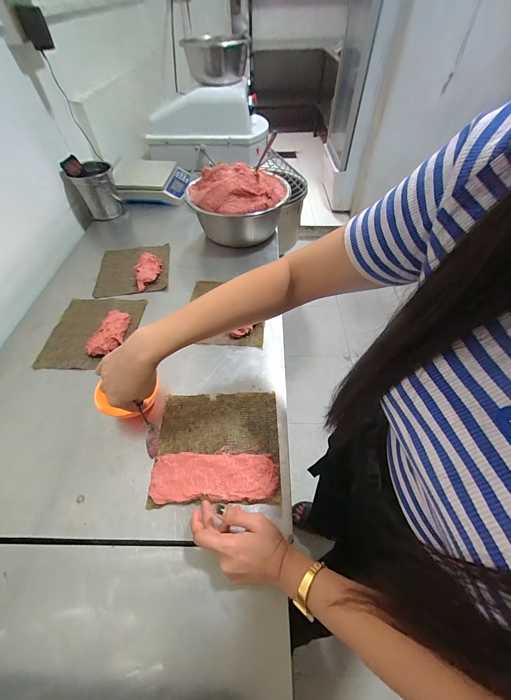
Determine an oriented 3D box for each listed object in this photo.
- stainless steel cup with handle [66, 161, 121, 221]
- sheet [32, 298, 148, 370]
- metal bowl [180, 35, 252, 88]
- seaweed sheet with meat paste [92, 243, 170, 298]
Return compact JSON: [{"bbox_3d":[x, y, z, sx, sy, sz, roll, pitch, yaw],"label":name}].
[{"bbox_3d":[-0.498,-0.504,0.891,0.110,0.133,0.124,-8,53,-5],"label":"stainless steel cup with handle"},{"bbox_3d":[-0.356,-0.049,0.607,0.177,0.031,0.200,2,54,2],"label":"sheet"},{"bbox_3d":[-0.140,-1.072,1.029,0.224,0.130,0.274,-4,54,-3],"label":"metal bowl"},{"bbox_3d":[-0.325,-0.227,0.734,0.176,0.029,0.200,-8,54,-5],"label":"seaweed sheet with meat paste"}]

